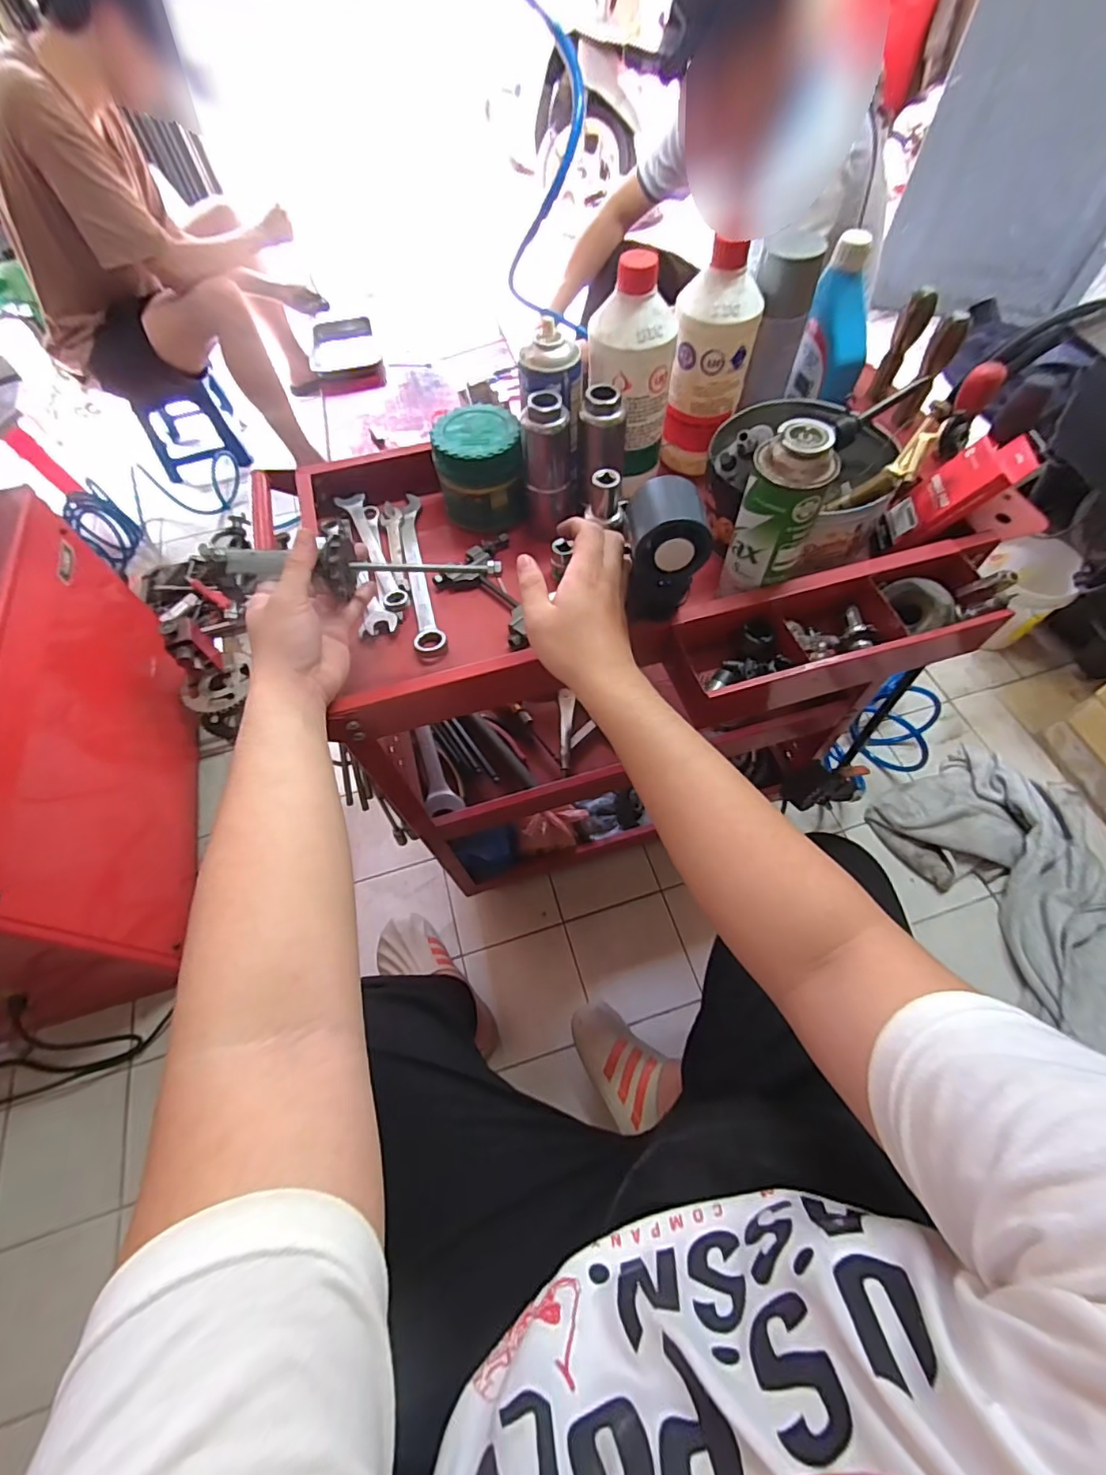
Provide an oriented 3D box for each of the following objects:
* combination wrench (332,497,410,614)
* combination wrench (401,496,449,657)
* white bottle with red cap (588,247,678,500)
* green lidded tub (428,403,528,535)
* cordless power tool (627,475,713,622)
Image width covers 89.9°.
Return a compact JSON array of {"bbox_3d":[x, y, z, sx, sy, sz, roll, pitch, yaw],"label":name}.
[{"bbox_3d":[-0.201,-0.211,0.625,0.030,0.013,0.193,-24,63,-11],"label":"combination wrench"},{"bbox_3d":[-0.149,-0.190,0.618,0.031,0.013,0.245,-12,61,-4],"label":"combination wrench"},{"bbox_3d":[0.078,-0.366,0.585,0.077,0.209,0.079,38,69,21],"label":"white bottle with red cap"},{"bbox_3d":[-0.082,-0.303,0.624,0.095,0.088,0.108,-7,61,-2],"label":"green lidded tub"},{"bbox_3d":[0.092,-0.150,0.469,0.058,0.116,0.067,4,61,4],"label":"cordless power tool"}]

